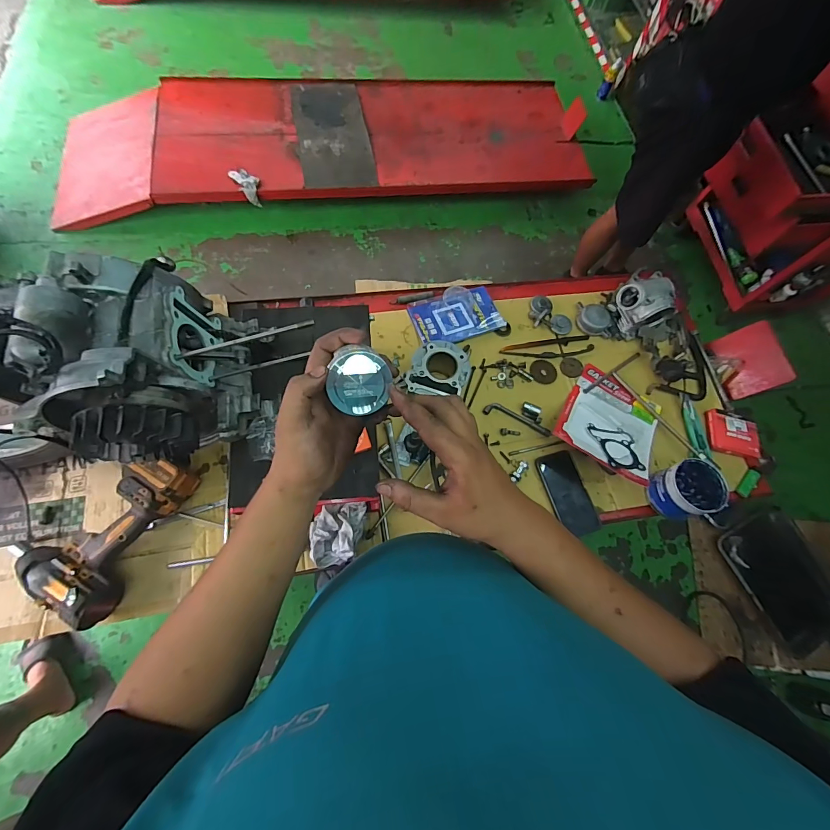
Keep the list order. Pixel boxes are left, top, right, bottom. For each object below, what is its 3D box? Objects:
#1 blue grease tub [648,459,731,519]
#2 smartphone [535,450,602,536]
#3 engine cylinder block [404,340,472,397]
[{"bbox_3d":[0.525,0.143,0.754,0.104,0.077,0.098,-14,72,-10],"label":"blue grease tub"},{"bbox_3d":[0.309,0.155,0.780,0.079,0.015,0.163,-13,72,-10],"label":"smartphone"},{"bbox_3d":[0.046,-0.077,0.803,0.116,0.090,0.129,22,70,2],"label":"engine cylinder block"}]

